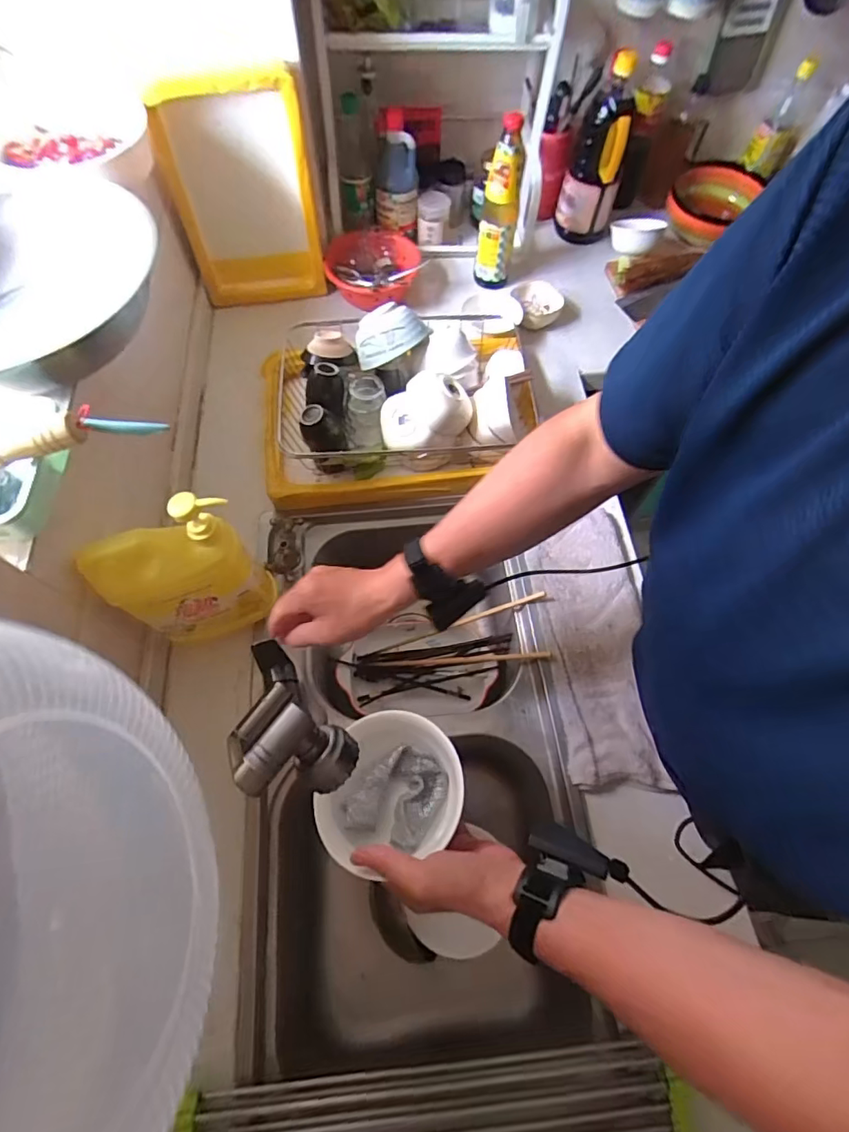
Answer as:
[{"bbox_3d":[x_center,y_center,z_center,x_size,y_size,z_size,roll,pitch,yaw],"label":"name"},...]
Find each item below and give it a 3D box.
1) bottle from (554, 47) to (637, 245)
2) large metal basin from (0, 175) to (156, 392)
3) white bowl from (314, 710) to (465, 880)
[{"bbox_3d":[0.348,-0.819,1.009,0.110,0.302,0.110,18,65,7],"label":"bottle"},{"bbox_3d":[-0.434,-0.293,0.552,0.252,0.081,0.240,1,64,-1],"label":"large metal basin"},{"bbox_3d":[-0.040,0.225,0.526,0.148,0.063,0.134,-20,66,-11],"label":"white bowl"}]

